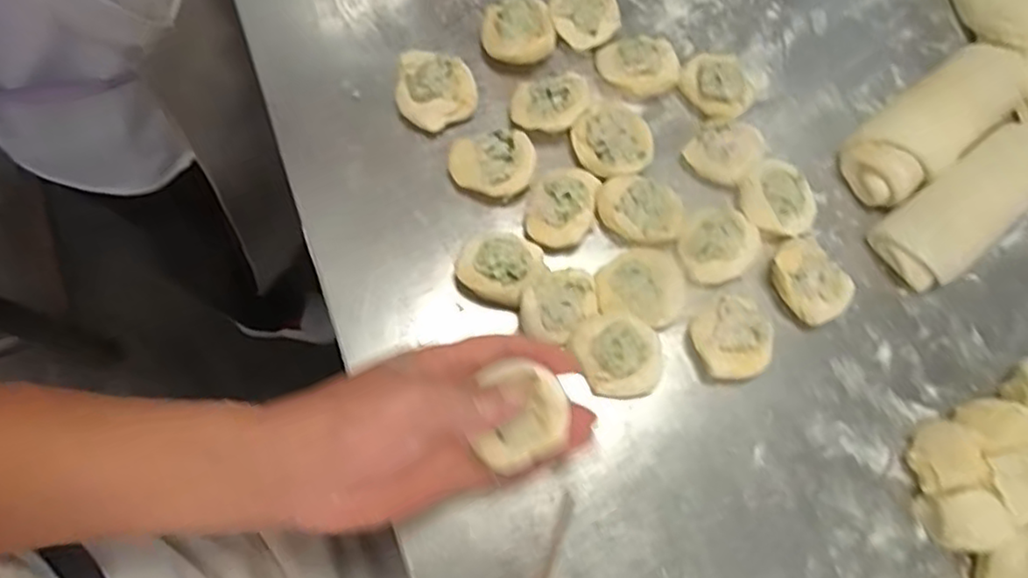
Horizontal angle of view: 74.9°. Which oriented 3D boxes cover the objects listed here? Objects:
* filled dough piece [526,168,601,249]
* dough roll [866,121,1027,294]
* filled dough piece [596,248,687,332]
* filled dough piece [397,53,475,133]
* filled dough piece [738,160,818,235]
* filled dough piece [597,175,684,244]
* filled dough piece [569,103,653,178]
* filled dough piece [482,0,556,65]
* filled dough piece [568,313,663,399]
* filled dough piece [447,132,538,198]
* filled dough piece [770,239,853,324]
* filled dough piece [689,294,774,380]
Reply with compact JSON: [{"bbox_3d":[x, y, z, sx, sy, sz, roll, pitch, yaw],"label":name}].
[{"bbox_3d":[0.034,-0.056,0.464,0.044,0.024,0.058,12,74,1],"label":"filled dough piece"},{"bbox_3d":[0.339,-0.070,0.475,0.193,0.046,0.058,-35,78,-11],"label":"dough roll"},{"bbox_3d":[0.086,-0.003,0.451,0.057,0.026,0.051,17,74,3],"label":"filled dough piece"},{"bbox_3d":[-0.056,-0.141,0.486,0.056,0.030,0.051,4,74,-1],"label":"filled dough piece"},{"bbox_3d":[0.185,-0.061,0.477,0.052,0.026,0.054,0,74,-2],"label":"filled dough piece"},{"bbox_3d":[0.088,-0.054,0.469,0.059,0.026,0.044,15,74,2],"label":"filled dough piece"},{"bbox_3d":[0.070,-0.103,0.483,0.051,0.026,0.054,-19,75,-7],"label":"filled dough piece"},{"bbox_3d":[0.003,-0.192,0.505,0.052,0.031,0.046,2,74,-1],"label":"filled dough piece"},{"bbox_3d":[0.066,0.044,0.437,0.059,0.036,0.048,20,74,4],"label":"filled dough piece"},{"bbox_3d":[-0.015,-0.085,0.472,0.057,0.023,0.046,-7,74,-4],"label":"filled dough piece"},{"bbox_3d":[0.202,-0.005,0.462,0.046,0.026,0.057,-30,77,-10],"label":"filled dough piece"},{"bbox_3d":[0.143,0.034,0.443,0.047,0.026,0.050,0,74,-2],"label":"filled dough piece"}]

